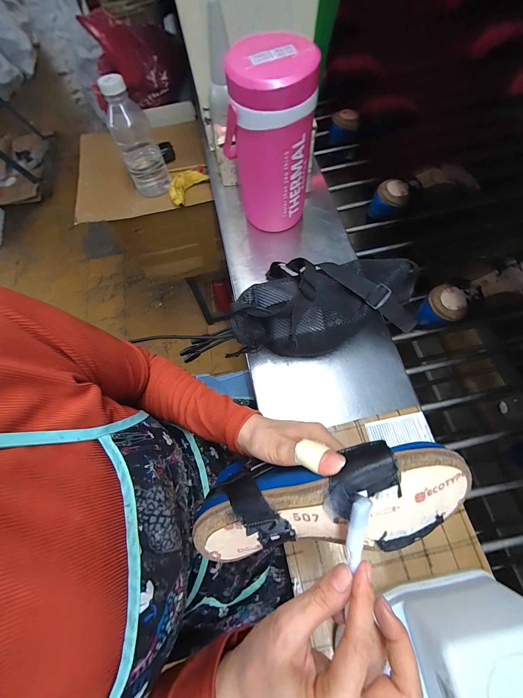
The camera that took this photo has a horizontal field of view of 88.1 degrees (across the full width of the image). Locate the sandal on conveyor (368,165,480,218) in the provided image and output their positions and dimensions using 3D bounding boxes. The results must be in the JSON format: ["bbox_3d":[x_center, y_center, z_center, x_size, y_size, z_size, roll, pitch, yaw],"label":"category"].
[{"bbox_3d":[0.334,-0.326,0.552,0.220,0.062,0.063,-16,69,-4],"label":"sandal on conveyor"}]

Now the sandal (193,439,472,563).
[{"bbox_3d":[0.051,0.129,0.222,0.223,0.060,0.087,-17,102,12],"label":"sandal"}]

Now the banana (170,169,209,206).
[{"bbox_3d":[-0.190,-0.407,0.676,0.055,0.032,0.131,28,73,12],"label":"banana"}]

